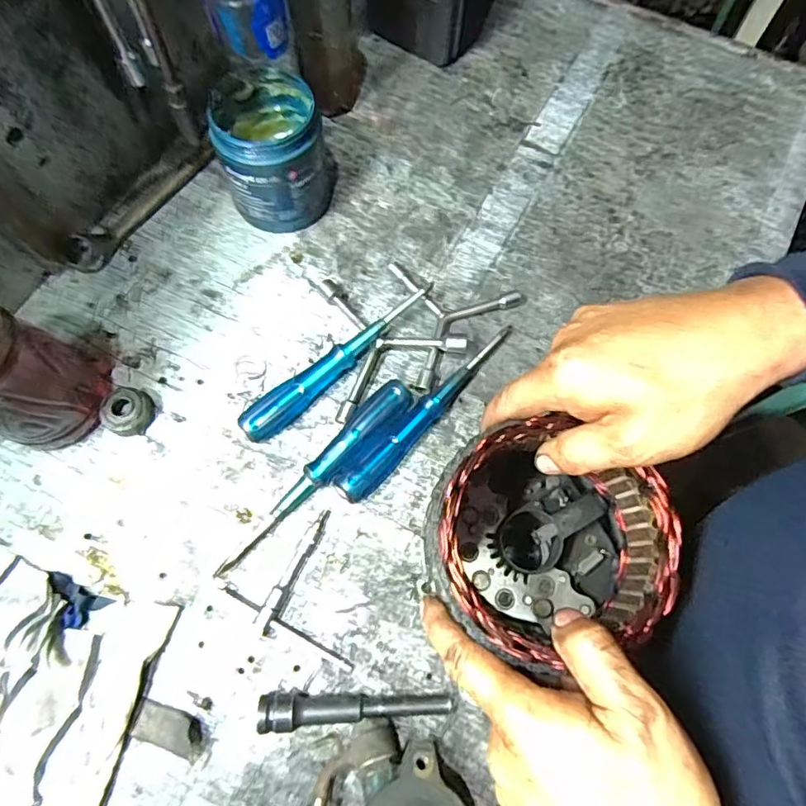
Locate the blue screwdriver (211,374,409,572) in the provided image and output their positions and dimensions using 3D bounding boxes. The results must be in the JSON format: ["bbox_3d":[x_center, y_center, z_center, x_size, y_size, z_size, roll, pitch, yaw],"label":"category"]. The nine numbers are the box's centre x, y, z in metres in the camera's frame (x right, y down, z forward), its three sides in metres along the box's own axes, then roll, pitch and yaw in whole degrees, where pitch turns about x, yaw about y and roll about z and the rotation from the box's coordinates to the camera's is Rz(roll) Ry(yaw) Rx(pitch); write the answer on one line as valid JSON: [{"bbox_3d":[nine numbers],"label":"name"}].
[{"bbox_3d":[-0.063,0.058,0.418,0.027,0.024,0.193,40,73,12],"label":"blue screwdriver"}]

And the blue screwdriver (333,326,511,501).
[{"bbox_3d":[0.024,0.003,0.442,0.022,0.024,0.201,40,73,13],"label":"blue screwdriver"}]

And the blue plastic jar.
[{"bbox_3d":[-0.111,-0.220,0.484,0.090,0.101,0.092,1,69,-1],"label":"blue plastic jar"}]

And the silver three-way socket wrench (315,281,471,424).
[{"bbox_3d":[-0.031,-0.064,0.465,0.121,0.022,0.125,-31,73,-12],"label":"silver three-way socket wrench"}]

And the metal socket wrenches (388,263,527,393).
[{"bbox_3d":[0.038,-0.058,0.468,0.121,0.015,0.113,12,69,3],"label":"metal socket wrenches"}]

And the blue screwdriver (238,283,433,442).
[{"bbox_3d":[-0.052,-0.035,0.452,0.190,0.028,0.027,-40,75,-15],"label":"blue screwdriver"}]

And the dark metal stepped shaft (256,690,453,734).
[{"bbox_3d":[-0.031,0.205,0.367,0.126,0.020,0.021,-2,69,-2],"label":"dark metal stepped shaft"}]

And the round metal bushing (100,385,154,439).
[{"bbox_3d":[-0.220,0.007,0.437,0.035,0.018,0.038,1,69,-1],"label":"round metal bushing"}]

